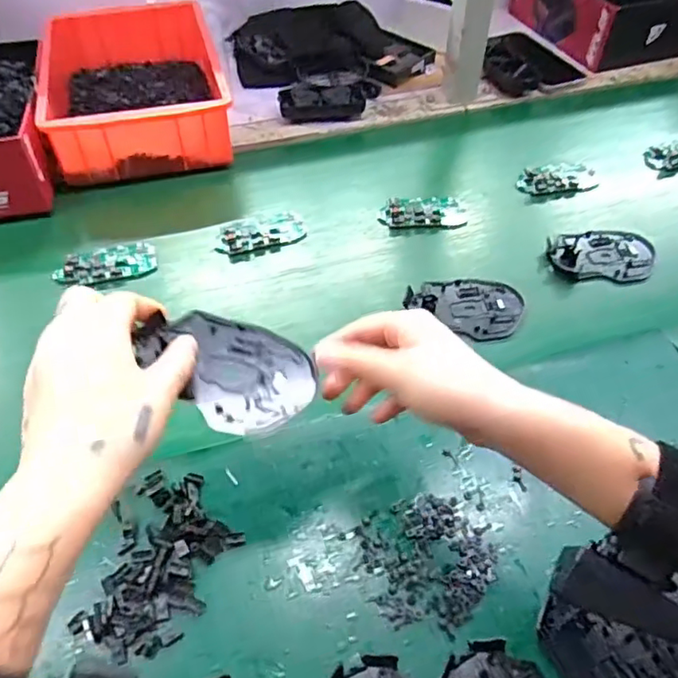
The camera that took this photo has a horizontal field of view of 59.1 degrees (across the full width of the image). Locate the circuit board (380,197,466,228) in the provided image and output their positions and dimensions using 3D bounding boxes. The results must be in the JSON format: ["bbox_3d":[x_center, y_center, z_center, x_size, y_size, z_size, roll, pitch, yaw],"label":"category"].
[{"bbox_3d":[0.093,-0.142,0.668,0.096,0.011,0.053,-7,51,-7],"label":"circuit board"}]

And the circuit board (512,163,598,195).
[{"bbox_3d":[0.259,-0.189,0.709,0.087,0.022,0.038,-6,51,-6],"label":"circuit board"}]

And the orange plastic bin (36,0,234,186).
[{"bbox_3d":[-0.257,-0.315,0.753,0.199,0.090,0.288,-13,52,-11],"label":"orange plastic bin"}]

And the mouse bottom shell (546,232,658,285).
[{"bbox_3d":[0.277,-0.091,0.631,0.108,0.014,0.075,5,51,4],"label":"mouse bottom shell"}]

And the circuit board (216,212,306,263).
[{"bbox_3d":[-0.085,-0.115,0.646,0.093,0.009,0.054,-18,53,-15],"label":"circuit board"}]

